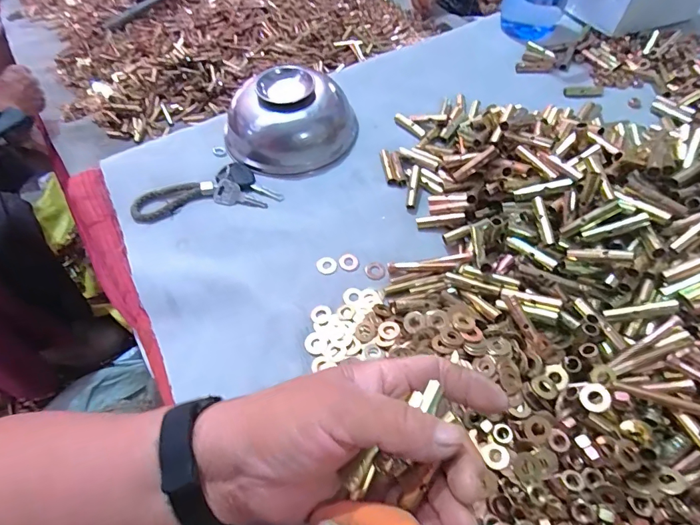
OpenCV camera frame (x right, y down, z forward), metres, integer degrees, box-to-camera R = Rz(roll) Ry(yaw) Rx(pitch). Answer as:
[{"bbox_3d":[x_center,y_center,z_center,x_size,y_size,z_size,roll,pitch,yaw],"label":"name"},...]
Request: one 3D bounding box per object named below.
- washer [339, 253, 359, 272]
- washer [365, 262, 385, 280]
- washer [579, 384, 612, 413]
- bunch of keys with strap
[{"bbox_3d":[-0.001,0.000,0.371,0.017,0.004,0.017,-1,55,1],"label":"washer"},{"bbox_3d":[0.022,0.008,0.367,0.017,0.004,0.016,2,55,3],"label":"washer"},{"bbox_3d":[0.152,0.084,0.264,0.017,0.004,0.017,-15,58,26],"label":"washer"},{"bbox_3d":[-0.138,-0.072,0.410,0.135,0.010,0.060,-6,55,-3],"label":"bunch of keys with strap"}]

